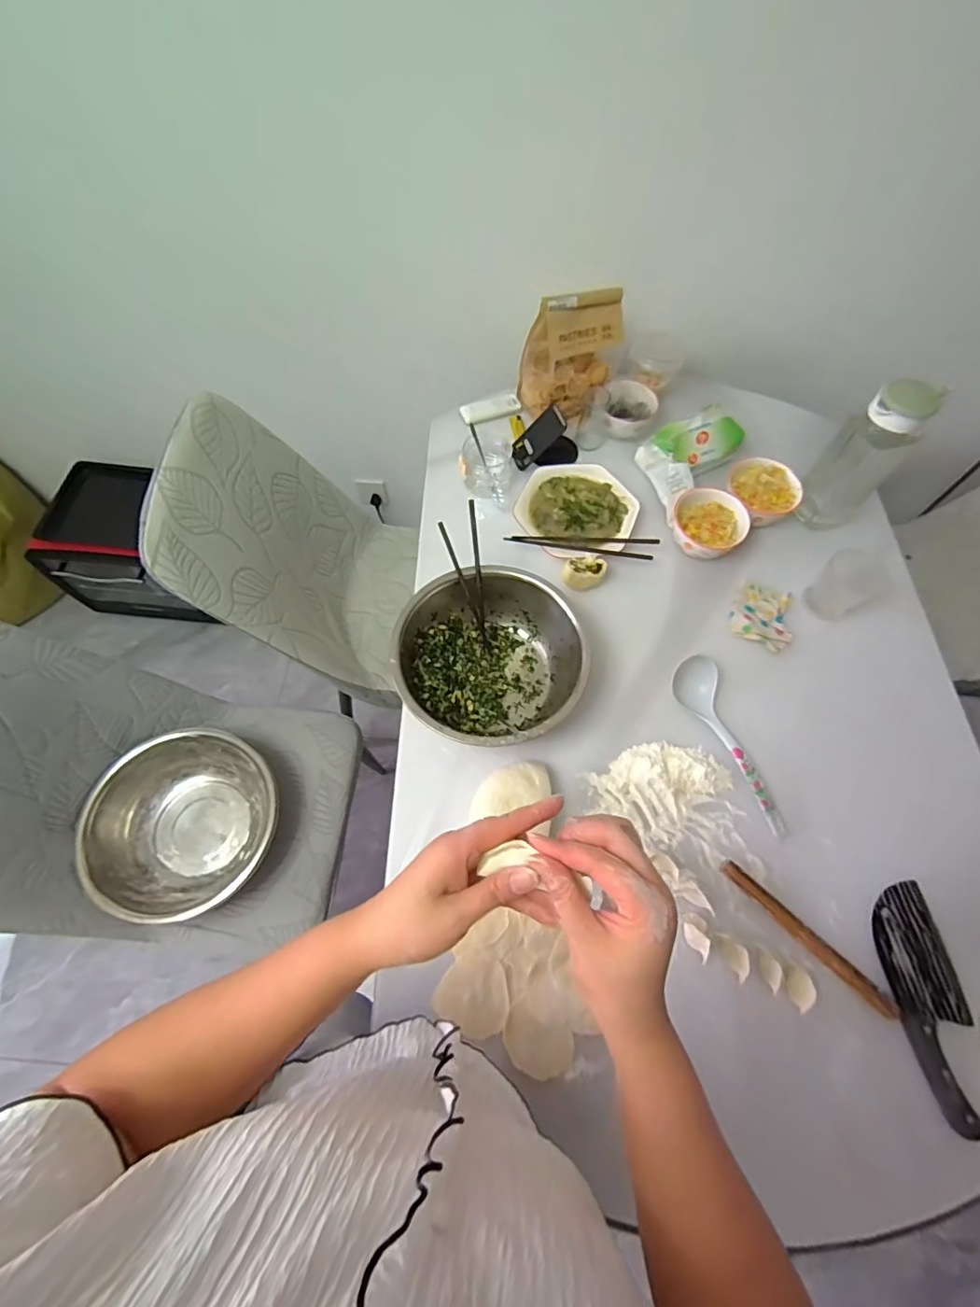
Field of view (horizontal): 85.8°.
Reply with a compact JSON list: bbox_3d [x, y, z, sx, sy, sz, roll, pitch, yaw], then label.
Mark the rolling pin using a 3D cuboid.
[{"bbox_3d":[0.385,0.344,0.642,0.023,0.015,0.228,-41,72,-19],"label":"rolling pin"}]

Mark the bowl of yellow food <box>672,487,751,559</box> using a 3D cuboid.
[{"bbox_3d":[0.361,-0.211,0.885,0.121,0.063,0.110,0,64,-1],"label":"bowl of yellow food"}]

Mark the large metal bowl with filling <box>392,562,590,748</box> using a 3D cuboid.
[{"bbox_3d":[-0.003,0.012,0.752,0.248,0.105,0.256,0,64,-1],"label":"large metal bowl with filling"}]

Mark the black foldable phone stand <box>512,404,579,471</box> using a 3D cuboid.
[{"bbox_3d":[0.105,-0.394,0.966,0.128,0.085,0.072,-9,65,-6],"label":"black foldable phone stand"}]

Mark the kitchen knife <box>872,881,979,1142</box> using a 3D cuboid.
[{"bbox_3d":[0.519,0.405,0.620,0.088,0.014,0.241,0,64,-1],"label":"kitchen knife"}]

